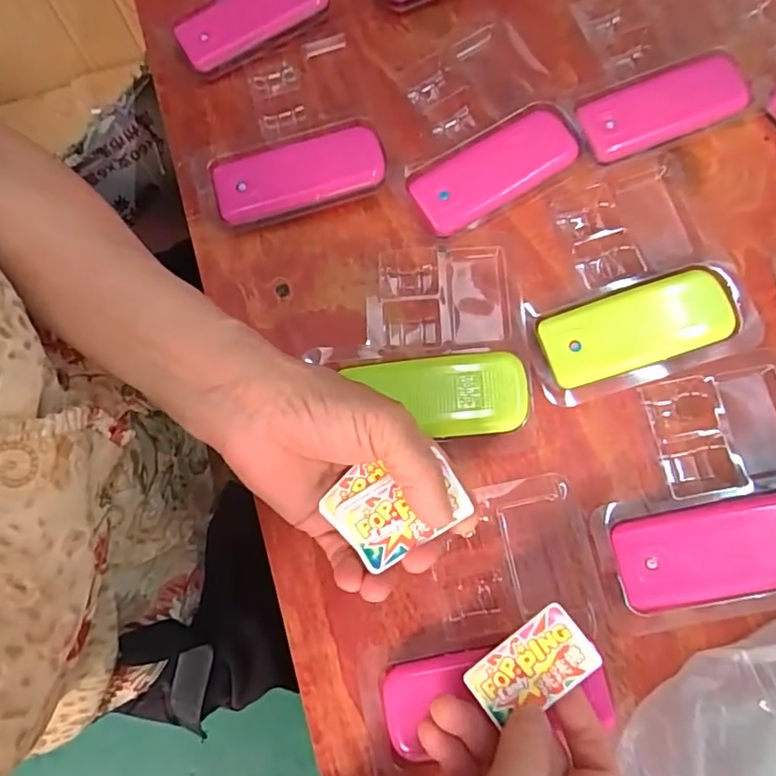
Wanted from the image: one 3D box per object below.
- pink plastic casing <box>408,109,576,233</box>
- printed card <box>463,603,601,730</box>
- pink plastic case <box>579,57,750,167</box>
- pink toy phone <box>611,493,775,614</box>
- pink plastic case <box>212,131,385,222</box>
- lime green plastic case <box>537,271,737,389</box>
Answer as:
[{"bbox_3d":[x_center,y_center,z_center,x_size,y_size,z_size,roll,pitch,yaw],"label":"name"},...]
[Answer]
[{"bbox_3d":[0.065,-0.134,0.348,0.103,0.014,0.040,-29,76,-6],"label":"pink plastic casing"},{"bbox_3d":[0.062,0.120,0.242,0.052,0.005,0.030,-35,77,-8],"label":"printed card"},{"bbox_3d":[0.175,-0.179,0.360,0.108,0.013,0.042,-23,75,-5],"label":"pink plastic case"},{"bbox_3d":[0.170,0.083,0.291,0.103,0.022,0.044,-10,75,-1],"label":"pink toy phone"},{"bbox_3d":[-0.055,-0.131,0.353,0.105,0.017,0.040,-11,75,-2],"label":"pink plastic case"},{"bbox_3d":[0.140,-0.033,0.322,0.104,0.019,0.044,-16,75,-3],"label":"lime green plastic case"}]

